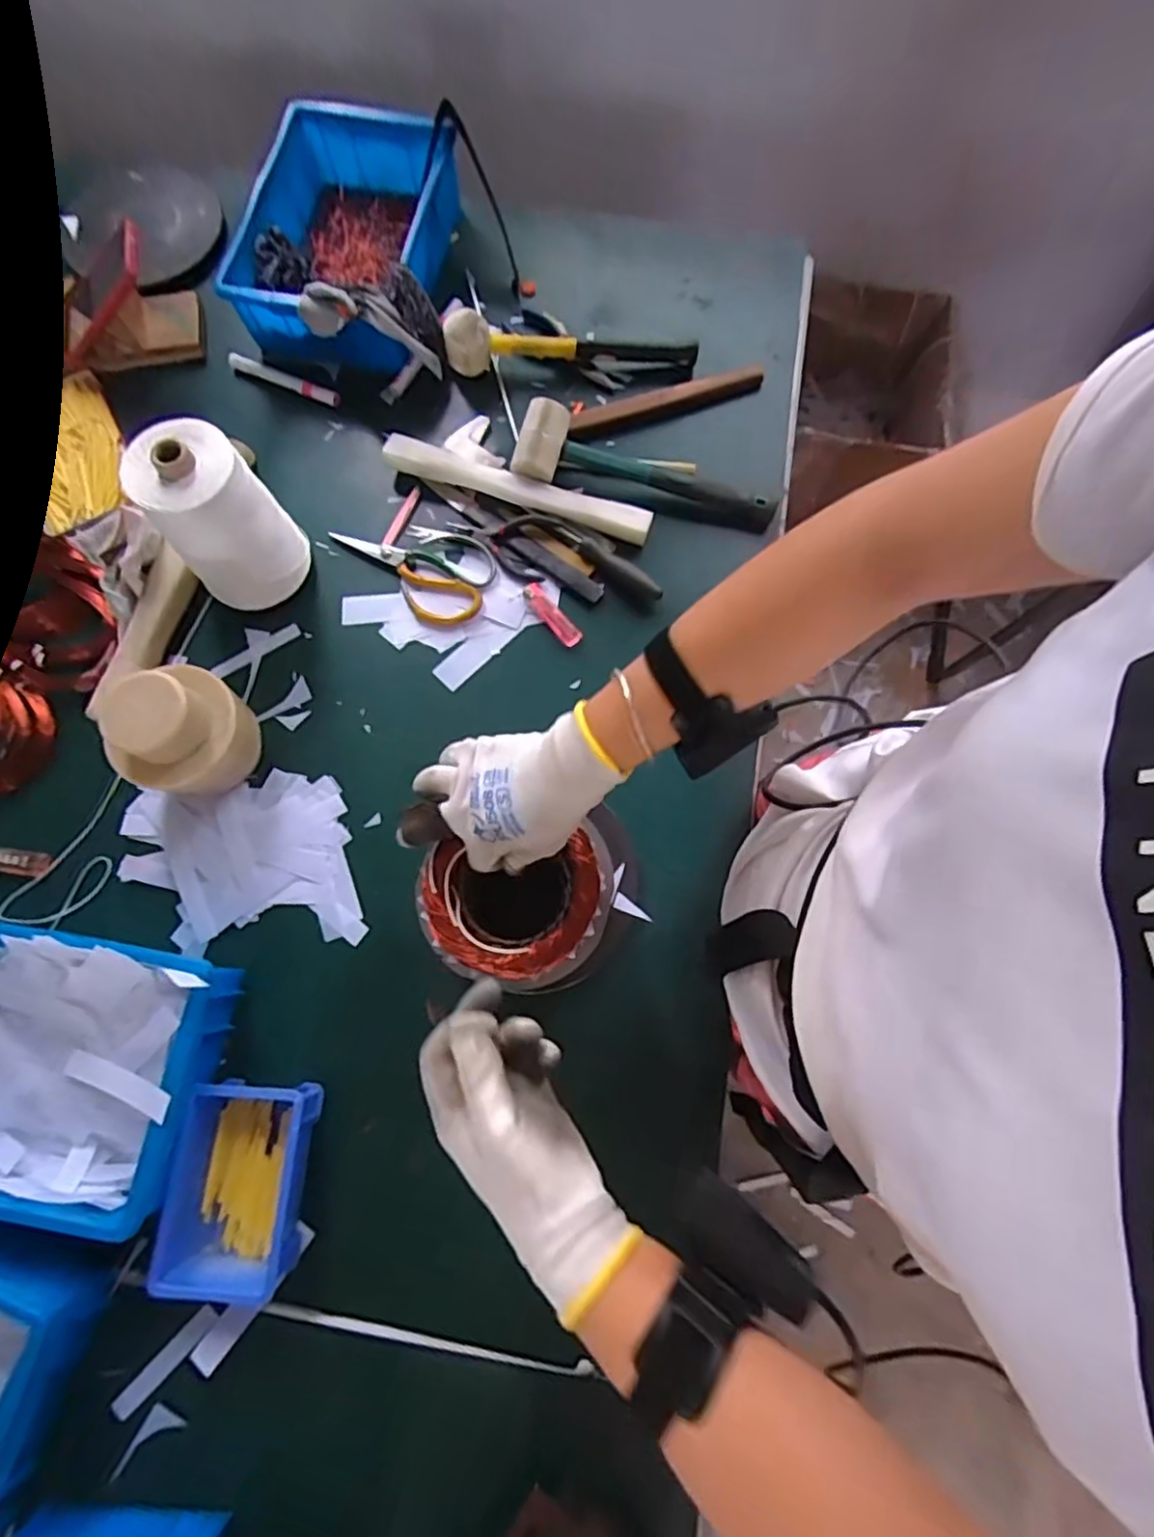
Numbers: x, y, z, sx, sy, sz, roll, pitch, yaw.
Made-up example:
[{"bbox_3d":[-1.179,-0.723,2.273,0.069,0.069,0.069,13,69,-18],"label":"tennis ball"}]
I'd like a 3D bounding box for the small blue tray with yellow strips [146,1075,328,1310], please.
[{"bbox_3d":[-0.274,0.334,0.541,0.101,0.061,0.145,5,76,1],"label":"small blue tray with yellow strips"}]

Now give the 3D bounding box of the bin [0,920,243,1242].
[{"bbox_3d":[-0.443,0.242,0.547,0.284,0.089,0.206,9,76,2],"label":"bin"}]

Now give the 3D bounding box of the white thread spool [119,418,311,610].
[{"bbox_3d":[-0.333,-0.231,0.629,0.102,0.169,0.096,0,76,0],"label":"white thread spool"}]

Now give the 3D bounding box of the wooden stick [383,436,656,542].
[{"bbox_3d":[-0.063,-0.301,0.712,0.292,0.033,0.034,18,76,4],"label":"wooden stick"}]

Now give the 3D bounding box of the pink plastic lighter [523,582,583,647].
[{"bbox_3d":[-0.026,-0.162,0.695,0.020,0.010,0.080,-39,79,-9],"label":"pink plastic lighter"}]

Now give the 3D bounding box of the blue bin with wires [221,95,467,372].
[{"bbox_3d":[-0.273,-0.619,0.766,0.228,0.080,0.299,11,76,3],"label":"blue bin with wires"}]

